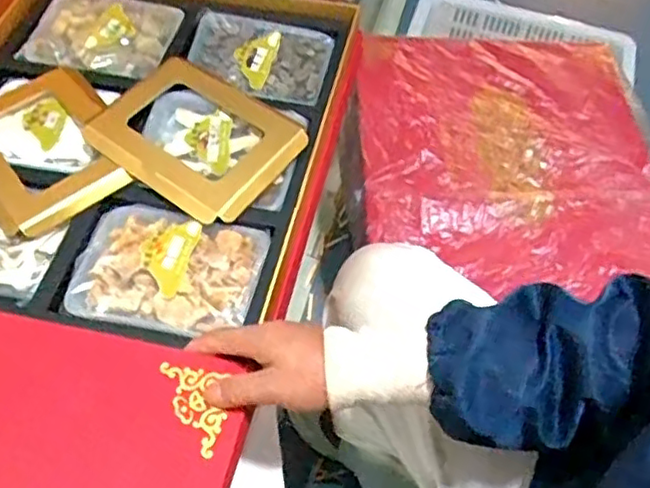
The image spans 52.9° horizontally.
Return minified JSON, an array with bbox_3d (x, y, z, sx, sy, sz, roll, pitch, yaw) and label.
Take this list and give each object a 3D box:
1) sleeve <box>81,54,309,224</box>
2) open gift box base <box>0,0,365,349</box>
[{"bbox_3d":[-0.142,-0.119,0.689,0.214,0.026,0.154,31,61,19],"label":"sleeve"},{"bbox_3d":[-0.208,-0.137,0.706,0.451,0.056,0.473,11,57,6],"label":"open gift box base"}]

